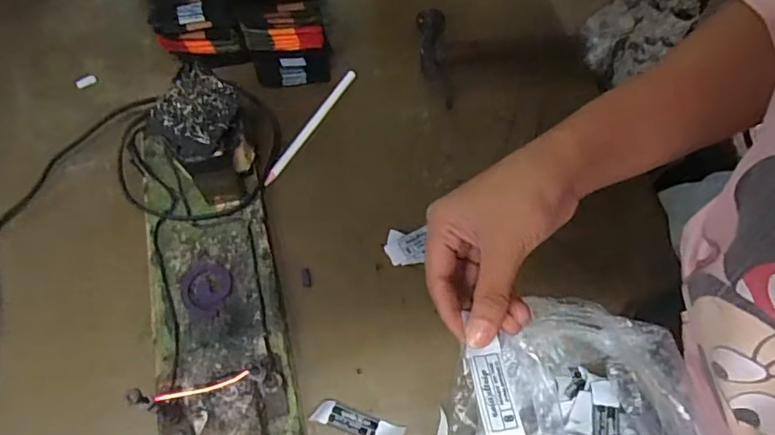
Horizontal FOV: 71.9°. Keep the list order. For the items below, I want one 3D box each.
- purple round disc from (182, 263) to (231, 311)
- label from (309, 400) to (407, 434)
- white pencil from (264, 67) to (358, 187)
[{"bbox_3d":[-0.163,0.060,0.476,0.045,0.005,0.043,30,67,16],"label":"purple round disc"},{"bbox_3d":[-0.024,0.169,0.439,0.074,0.004,0.020,17,64,9],"label":"label"},{"bbox_3d":[-0.080,-0.099,0.565,0.011,0.004,0.165,28,66,14],"label":"white pencil"}]

